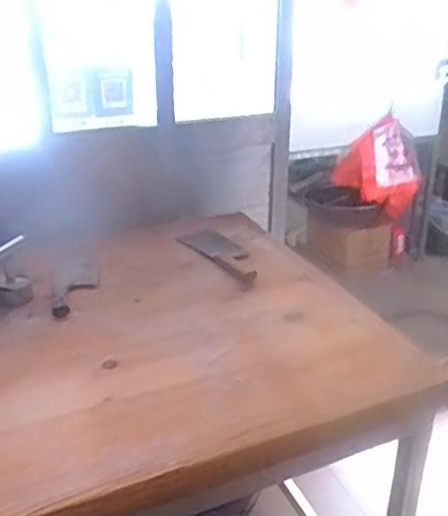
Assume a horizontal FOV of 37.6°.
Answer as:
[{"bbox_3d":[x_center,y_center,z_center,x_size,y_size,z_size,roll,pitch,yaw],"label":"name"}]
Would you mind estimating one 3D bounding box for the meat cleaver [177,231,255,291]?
[{"bbox_3d":[0.001,-0.005,1.412,0.084,0.023,0.275,-15,30,-29],"label":"meat cleaver"}]

